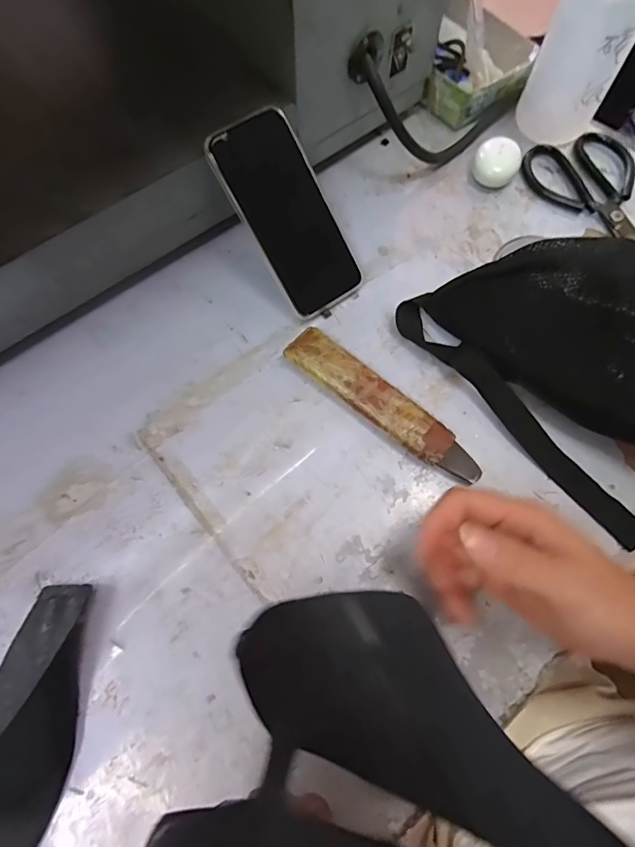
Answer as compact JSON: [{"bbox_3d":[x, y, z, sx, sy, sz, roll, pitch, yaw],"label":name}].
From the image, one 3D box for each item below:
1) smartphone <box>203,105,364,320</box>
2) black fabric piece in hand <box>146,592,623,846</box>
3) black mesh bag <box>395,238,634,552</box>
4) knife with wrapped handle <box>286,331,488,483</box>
[{"bbox_3d":[-0.023,-0.179,0.396,0.077,0.010,0.164,-35,109,-11],"label":"smartphone"},{"bbox_3d":[0.061,0.169,0.201,0.222,0.070,0.136,21,71,9],"label":"black fabric piece in hand"},{"bbox_3d":[0.220,-0.052,0.347,0.161,0.091,0.287,-39,73,-13],"label":"black mesh bag"},{"bbox_3d":[0.053,-0.016,0.378,0.186,0.015,0.038,39,75,14],"label":"knife with wrapped handle"}]

